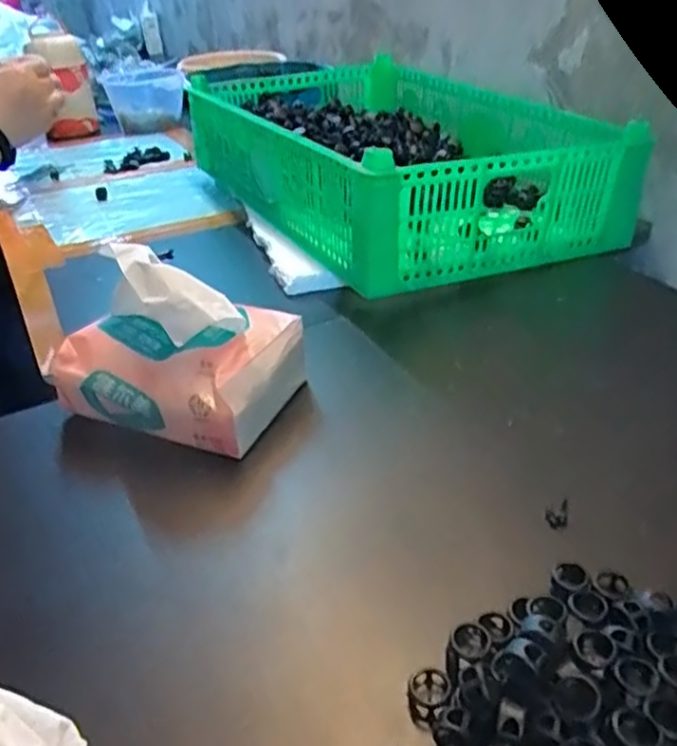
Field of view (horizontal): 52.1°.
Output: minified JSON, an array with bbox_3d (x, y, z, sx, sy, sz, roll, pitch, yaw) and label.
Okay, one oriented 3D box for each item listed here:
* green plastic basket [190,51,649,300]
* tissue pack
[{"bbox_3d":[0.050,-0.237,0.757,0.284,0.110,0.467,-19,35,-21],"label":"green plastic basket"},{"bbox_3d":[-0.106,-0.022,0.439,0.138,0.106,0.090,7,34,18],"label":"tissue pack"}]

